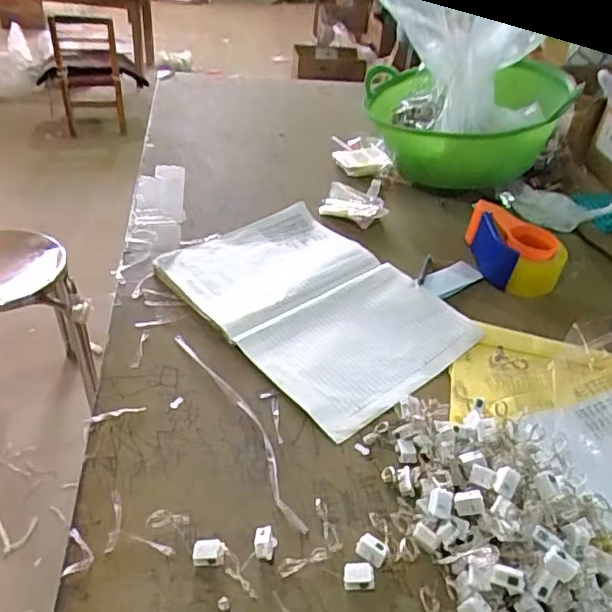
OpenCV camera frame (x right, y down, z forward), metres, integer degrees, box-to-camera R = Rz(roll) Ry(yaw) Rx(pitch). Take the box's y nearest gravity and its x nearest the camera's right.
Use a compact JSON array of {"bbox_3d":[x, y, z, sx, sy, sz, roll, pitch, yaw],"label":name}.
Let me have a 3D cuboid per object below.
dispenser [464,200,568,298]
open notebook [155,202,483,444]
[{"bbox_3d":[0.337,-0.094,0.955,0.119,0.074,0.154,1,39,-7],"label":"dispenser"},{"bbox_3d":[0.010,-0.008,0.842,0.287,0.020,0.390,-29,50,-36],"label":"open notebook"}]

